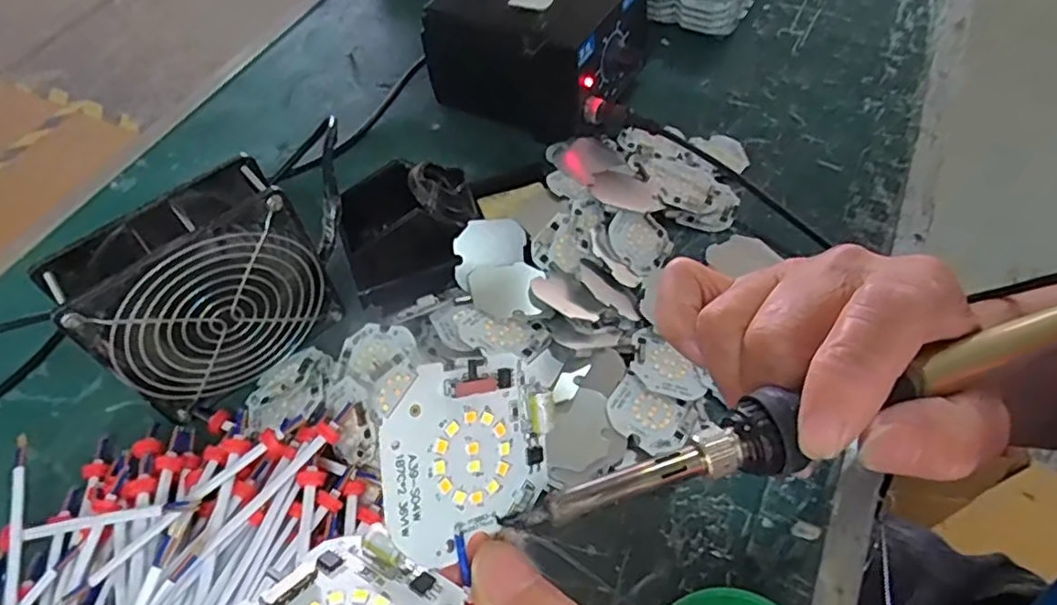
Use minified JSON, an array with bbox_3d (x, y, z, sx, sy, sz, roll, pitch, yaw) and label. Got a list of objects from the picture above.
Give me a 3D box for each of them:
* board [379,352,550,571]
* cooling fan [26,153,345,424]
[{"bbox_3d":[-0.013,0.036,0.154,0.044,0.006,0.044,-10,93,-39],"label":"board"},{"bbox_3d":[-0.178,-0.002,0.363,0.117,0.120,0.048,-36,61,-20],"label":"cooling fan"}]

